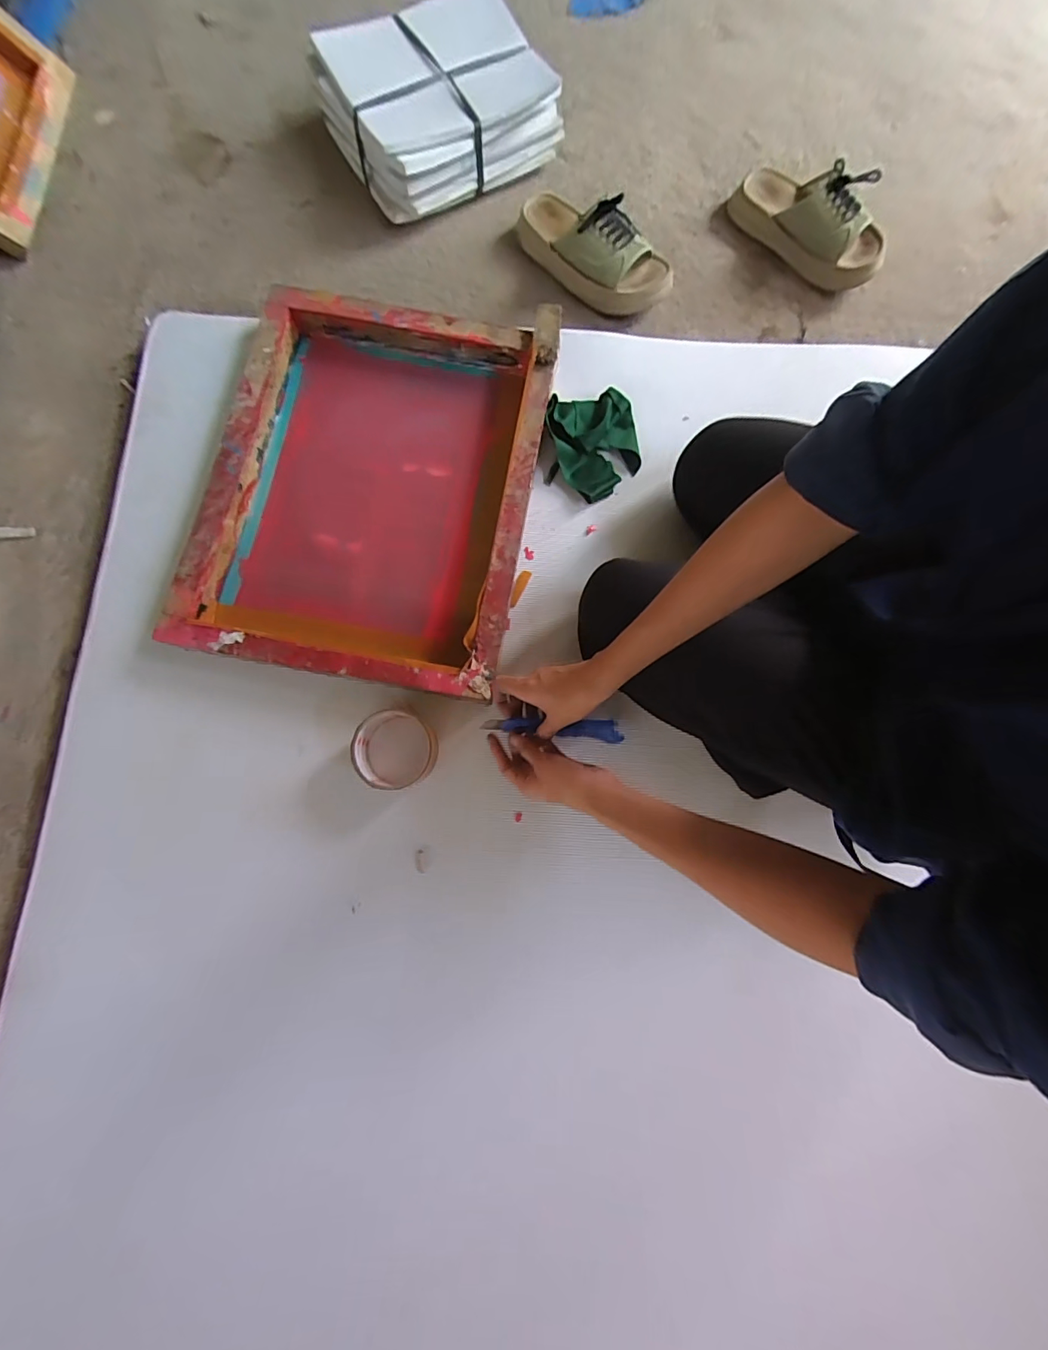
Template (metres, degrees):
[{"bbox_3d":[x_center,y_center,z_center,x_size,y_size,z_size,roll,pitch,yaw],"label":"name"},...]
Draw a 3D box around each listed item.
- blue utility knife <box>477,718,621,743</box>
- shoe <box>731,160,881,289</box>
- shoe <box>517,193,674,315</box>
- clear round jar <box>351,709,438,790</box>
[{"bbox_3d":[0.034,0.056,0.493,0.153,0.019,0.022,5,80,-10],"label":"blue utility knife"},{"bbox_3d":[0.414,-0.664,0.673,0.238,0.080,0.121,30,79,3],"label":"shoe"},{"bbox_3d":[0.097,-0.601,0.652,0.235,0.081,0.097,40,80,5],"label":"shoe"},{"bbox_3d":[-0.138,0.080,0.502,0.085,0.042,0.083,0,79,-2],"label":"clear round jar"}]

